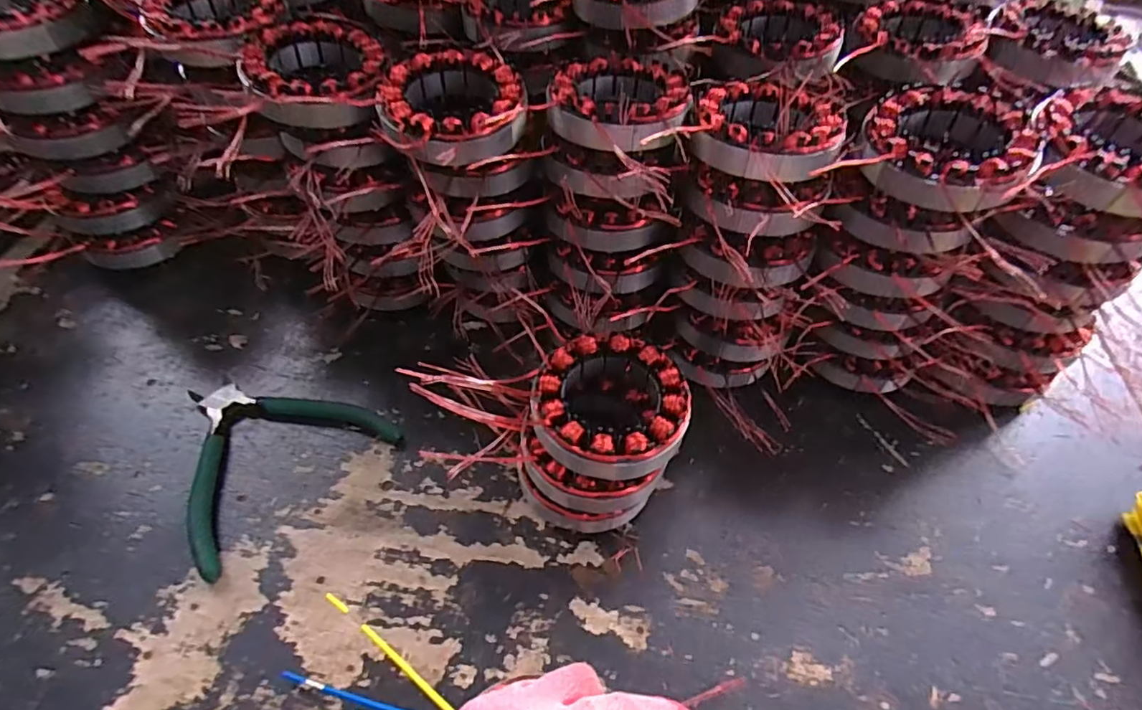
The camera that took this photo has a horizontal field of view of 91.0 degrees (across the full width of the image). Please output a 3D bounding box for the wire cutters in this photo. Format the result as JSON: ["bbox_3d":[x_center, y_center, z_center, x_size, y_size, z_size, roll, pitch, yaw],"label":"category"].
[{"bbox_3d":[-0.205,0.056,0.377,0.134,0.016,0.123,-38,63,-26],"label":"wire cutters"}]

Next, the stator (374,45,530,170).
[{"bbox_3d":[-0.072,-0.147,0.340,0.085,0.030,0.085,1,52,-1],"label":"stator"}]

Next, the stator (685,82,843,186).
[{"bbox_3d":[0.116,-0.135,0.332,0.081,0.029,0.089,18,54,12],"label":"stator"}]

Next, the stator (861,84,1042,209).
[{"bbox_3d":[0.212,-0.118,0.318,0.084,0.030,0.088,34,58,22],"label":"stator"}]

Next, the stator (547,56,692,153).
[{"bbox_3d":[0.030,-0.152,0.345,0.083,0.033,0.098,16,53,10],"label":"stator"}]

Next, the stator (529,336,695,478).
[{"bbox_3d":[0.023,0.027,0.321,0.085,0.029,0.083,7,52,4],"label":"stator"}]

